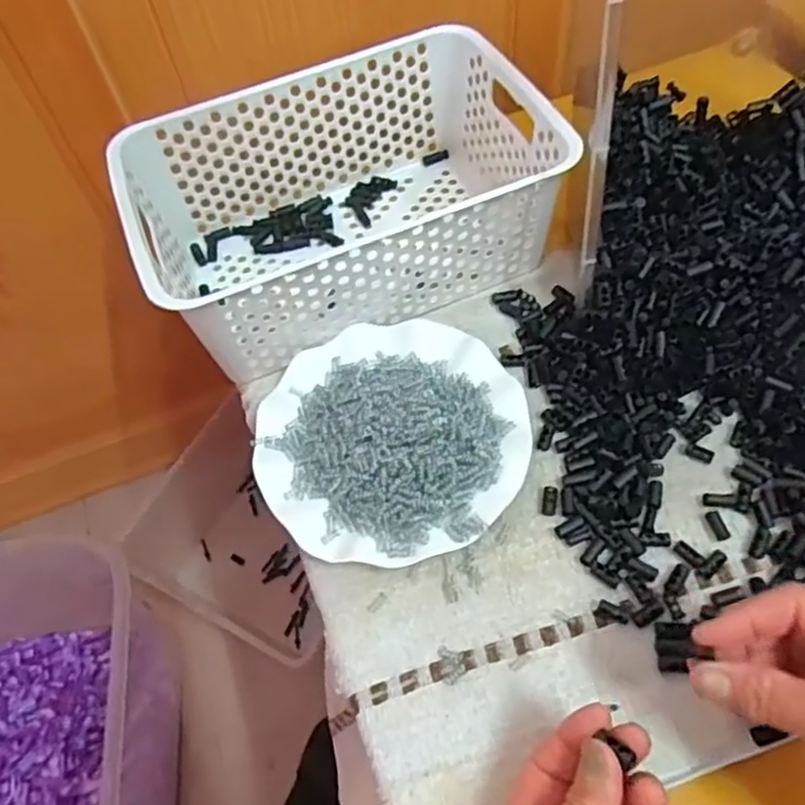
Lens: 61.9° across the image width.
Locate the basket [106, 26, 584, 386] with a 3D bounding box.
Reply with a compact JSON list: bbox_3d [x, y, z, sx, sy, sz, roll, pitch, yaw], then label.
[{"bbox_3d":[-0.047,-0.157,0.532,0.302,0.113,0.199,-22,59,-9],"label":"basket"}]

